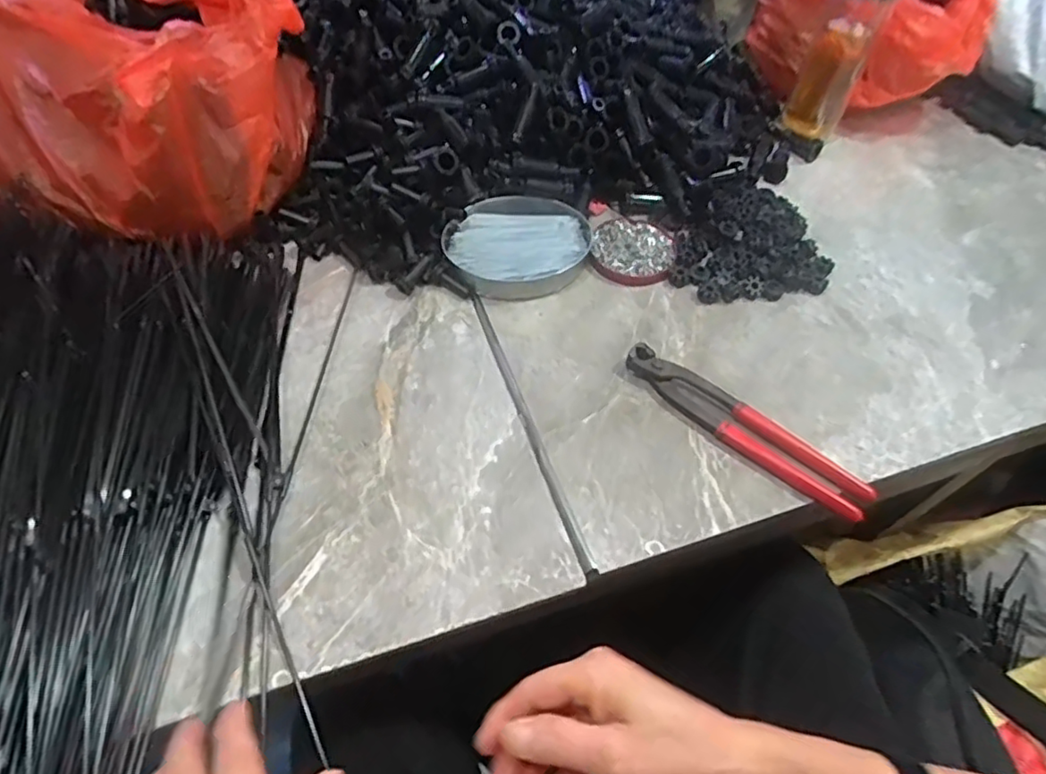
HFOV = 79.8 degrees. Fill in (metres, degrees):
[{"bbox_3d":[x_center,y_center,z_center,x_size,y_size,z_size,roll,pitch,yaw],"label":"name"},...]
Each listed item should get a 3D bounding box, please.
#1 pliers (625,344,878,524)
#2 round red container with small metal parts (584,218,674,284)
[{"bbox_3d":[0.167,0.028,0.474,0.197,0.019,0.039,39,60,22],"label":"pliers"},{"bbox_3d":[0.103,-0.128,0.589,0.075,0.009,0.076,2,54,-3],"label":"round red container with small metal parts"}]

